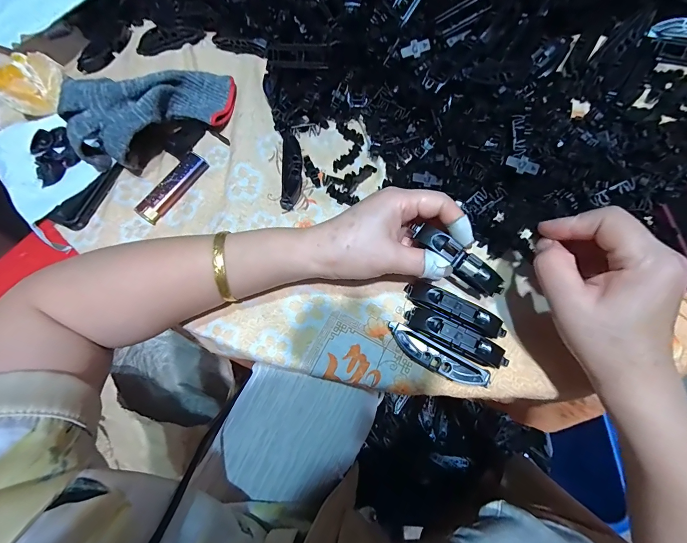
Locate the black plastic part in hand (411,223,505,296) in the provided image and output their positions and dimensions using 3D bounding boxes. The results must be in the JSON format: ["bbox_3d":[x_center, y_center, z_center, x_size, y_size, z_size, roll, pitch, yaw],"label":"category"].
[{"bbox_3d":[0.085,-0.009,0.250,0.078,0.011,0.017,38,75,5],"label":"black plastic part in hand"}]

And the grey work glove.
[{"bbox_3d":[-0.182,-0.157,0.333,0.160,0.060,0.076,-29,70,-22],"label":"grey work glove"}]

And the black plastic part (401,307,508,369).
[{"bbox_3d":[0.086,0.051,0.256,0.080,0.015,0.017,25,74,13],"label":"black plastic part"}]

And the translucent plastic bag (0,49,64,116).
[{"bbox_3d":[-0.329,-0.198,0.361,0.060,0.040,0.063,41,78,17],"label":"translucent plastic bag"}]

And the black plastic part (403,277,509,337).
[{"bbox_3d":[0.088,0.030,0.263,0.080,0.014,0.019,24,74,13],"label":"black plastic part"}]

